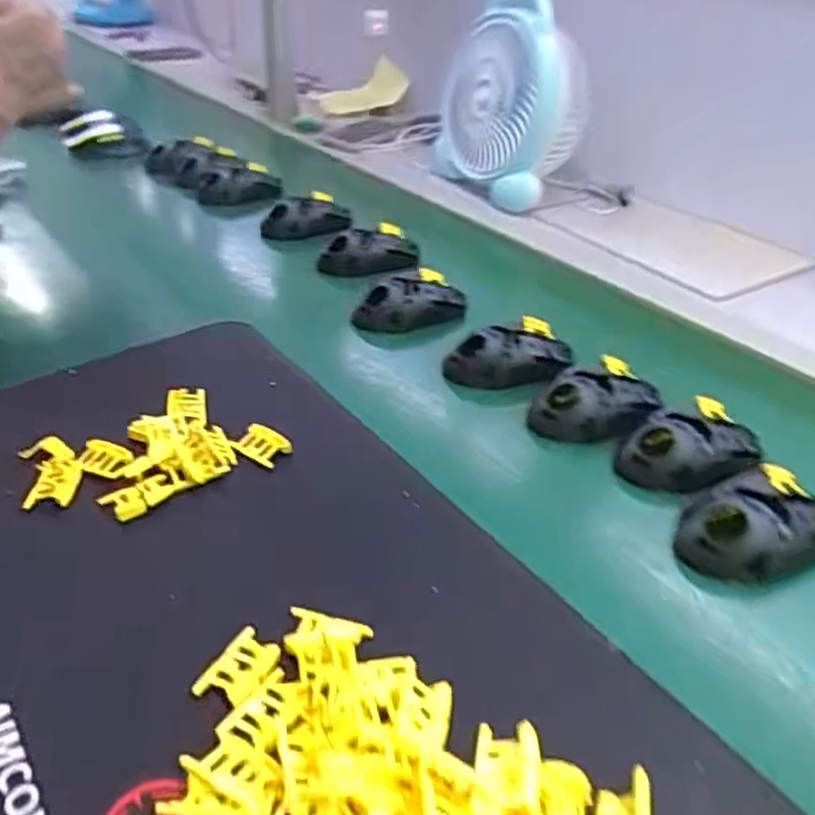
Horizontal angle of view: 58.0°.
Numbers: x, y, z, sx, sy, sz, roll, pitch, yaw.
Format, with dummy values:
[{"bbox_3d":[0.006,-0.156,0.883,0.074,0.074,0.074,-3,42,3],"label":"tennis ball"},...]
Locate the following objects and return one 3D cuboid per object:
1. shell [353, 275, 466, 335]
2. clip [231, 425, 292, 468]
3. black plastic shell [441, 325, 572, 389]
[{"bbox_3d":[0.006,-0.099,0.721,0.112,0.039,0.063,-6,36,-14],"label":"shell"},{"bbox_3d":[-0.103,0.026,0.517,0.037,0.018,0.019,18,37,19],"label":"clip"},{"bbox_3d":[0.090,-0.041,0.644,0.117,0.035,0.050,0,35,-5],"label":"black plastic shell"}]

